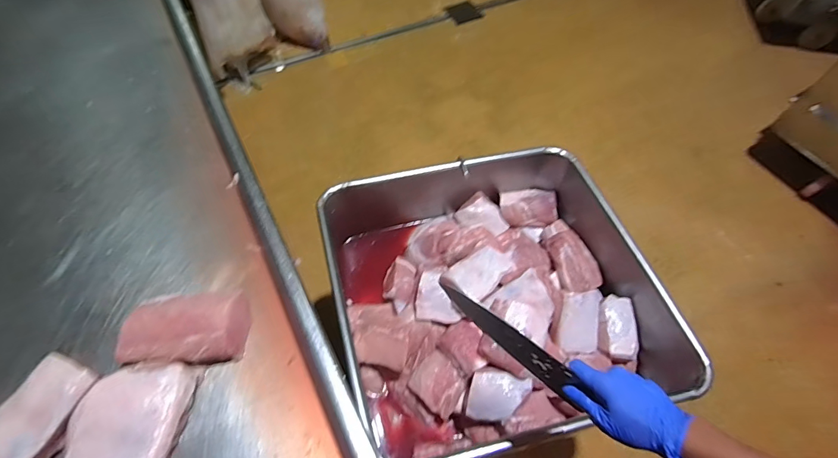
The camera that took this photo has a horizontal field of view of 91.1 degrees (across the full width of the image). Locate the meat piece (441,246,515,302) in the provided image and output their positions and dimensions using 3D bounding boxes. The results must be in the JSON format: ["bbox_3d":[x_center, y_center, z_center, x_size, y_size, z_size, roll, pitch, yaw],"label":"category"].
[{"bbox_3d":[0.150,0.098,0.981,0.193,0.067,0.106,-38,67,-22],"label":"meat piece"}]

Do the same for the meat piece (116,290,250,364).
[{"bbox_3d":[-0.374,0.159,0.662,0.179,0.063,0.117,-6,59,-6],"label":"meat piece"}]

